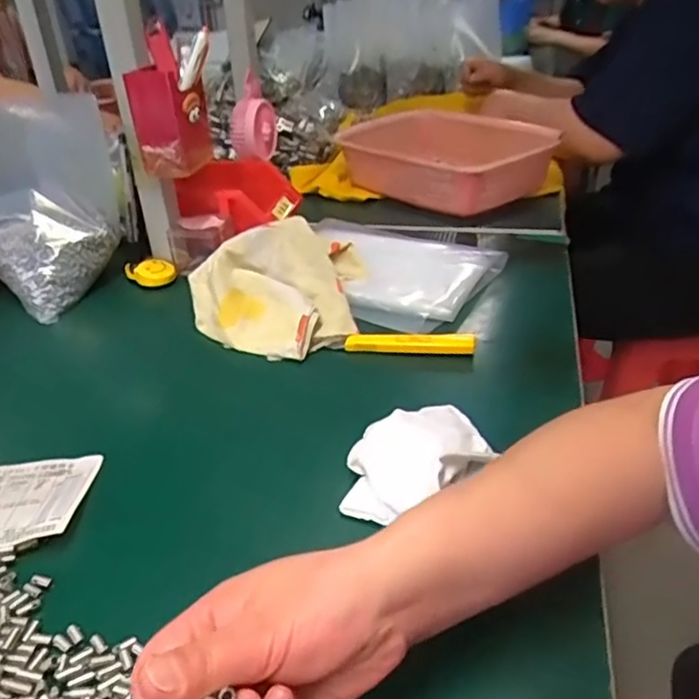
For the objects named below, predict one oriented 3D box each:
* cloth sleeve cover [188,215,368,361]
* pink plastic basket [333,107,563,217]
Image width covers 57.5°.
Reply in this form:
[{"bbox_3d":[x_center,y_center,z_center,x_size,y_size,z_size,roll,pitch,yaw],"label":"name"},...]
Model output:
[{"bbox_3d":[-0.069,-0.061,0.616,0.170,0.068,0.158,-6,32,-4],"label":"cloth sleeve cover"},{"bbox_3d":[0.148,-0.279,0.932,0.236,0.080,0.307,-24,38,-30],"label":"pink plastic basket"}]

